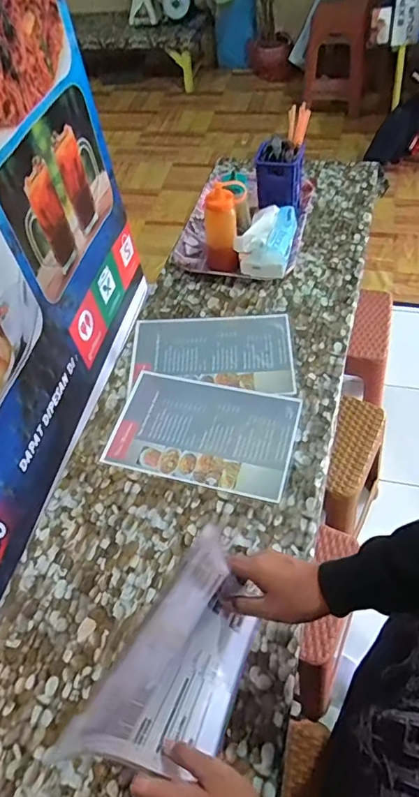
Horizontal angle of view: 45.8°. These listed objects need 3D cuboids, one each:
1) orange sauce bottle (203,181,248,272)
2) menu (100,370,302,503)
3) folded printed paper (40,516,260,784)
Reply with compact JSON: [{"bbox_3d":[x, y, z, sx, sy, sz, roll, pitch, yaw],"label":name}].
[{"bbox_3d":[0.035,-0.369,1.094,0.071,0.193,0.080,11,57,15],"label":"orange sauce bottle"},{"bbox_3d":[-0.011,0.057,0.912,0.322,0.007,0.213,11,55,14],"label":"menu"},{"bbox_3d":[-0.019,0.291,0.528,0.092,0.216,0.219,28,62,23],"label":"folded printed paper"}]

